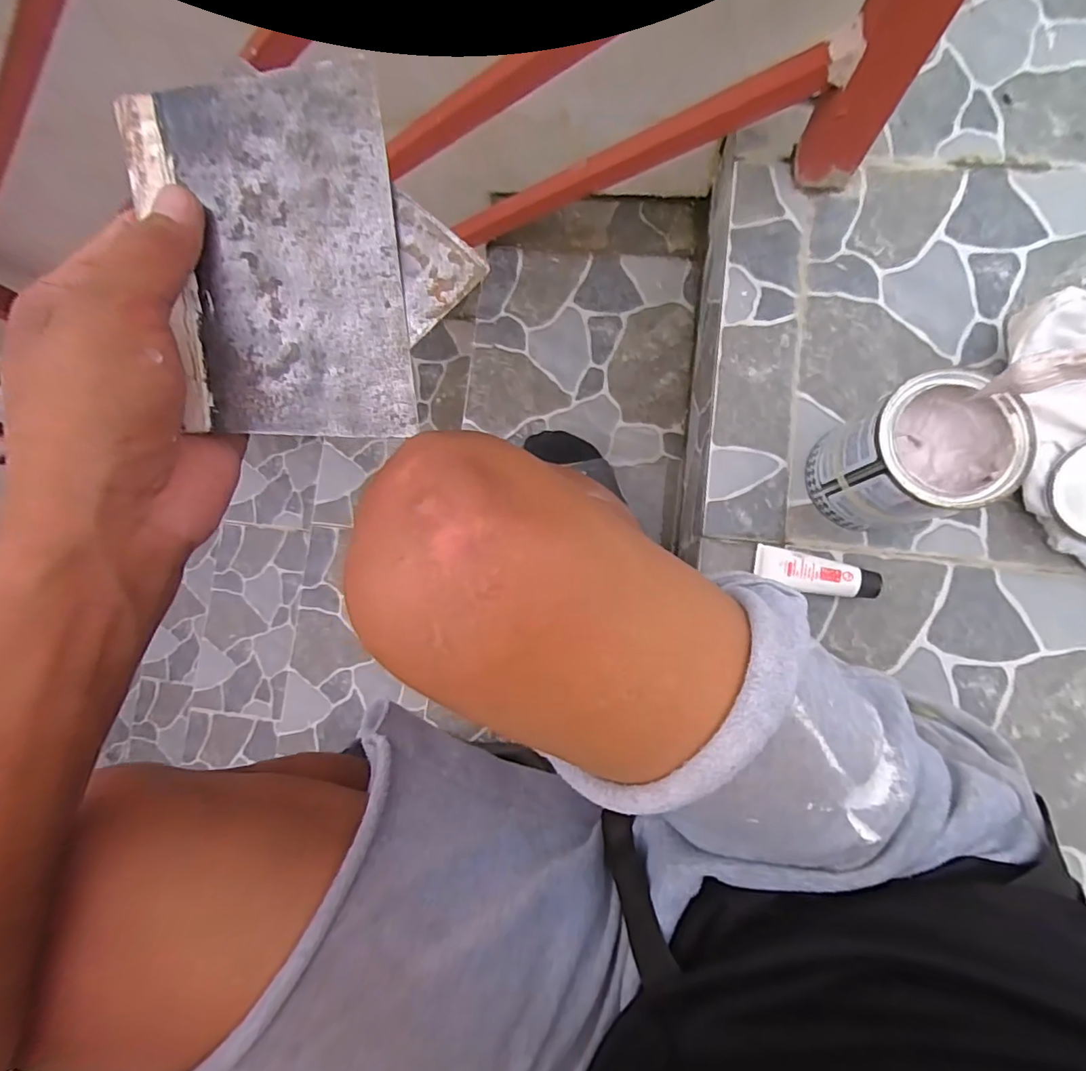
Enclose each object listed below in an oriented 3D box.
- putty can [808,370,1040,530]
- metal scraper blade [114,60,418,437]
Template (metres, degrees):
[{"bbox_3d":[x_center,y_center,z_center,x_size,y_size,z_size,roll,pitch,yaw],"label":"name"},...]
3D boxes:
[{"bbox_3d":[0.302,-0.063,0.441,0.106,0.135,0.101,-1,85,7],"label":"putty can"},{"bbox_3d":[-0.102,-0.107,0.208,0.091,0.004,0.137,-12,96,-4],"label":"metal scraper blade"}]

